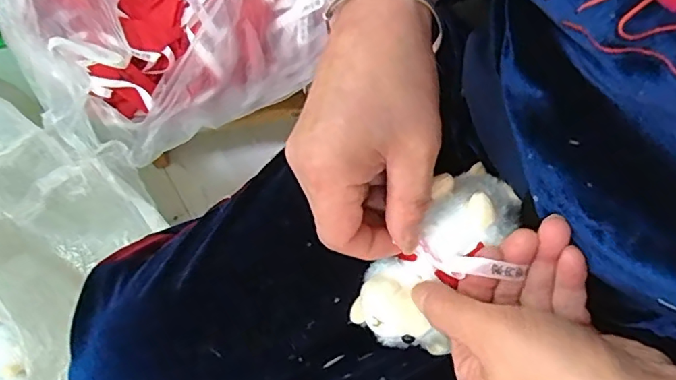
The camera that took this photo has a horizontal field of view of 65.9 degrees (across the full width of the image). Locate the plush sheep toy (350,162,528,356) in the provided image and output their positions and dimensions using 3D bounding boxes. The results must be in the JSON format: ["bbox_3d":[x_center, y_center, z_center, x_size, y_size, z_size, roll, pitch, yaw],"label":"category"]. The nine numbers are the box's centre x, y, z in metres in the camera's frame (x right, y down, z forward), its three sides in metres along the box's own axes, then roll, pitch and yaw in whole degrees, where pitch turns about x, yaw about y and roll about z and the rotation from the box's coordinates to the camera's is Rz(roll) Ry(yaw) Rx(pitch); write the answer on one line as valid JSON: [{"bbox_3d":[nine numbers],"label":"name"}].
[{"bbox_3d":[0.064,0.040,0.306,0.059,0.050,0.121,40,84,15],"label":"plush sheep toy"}]

